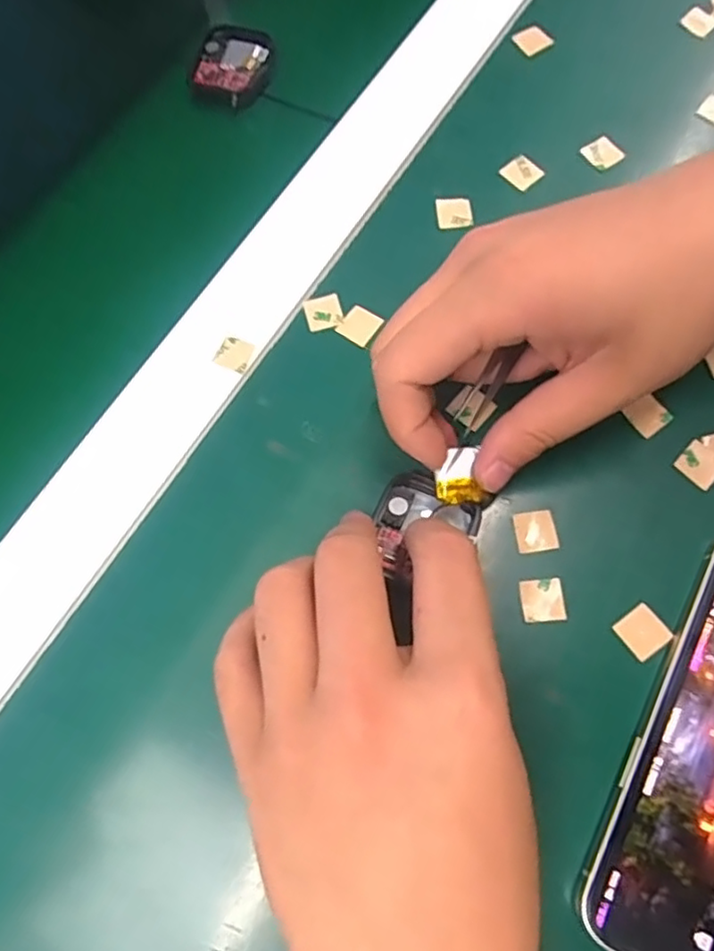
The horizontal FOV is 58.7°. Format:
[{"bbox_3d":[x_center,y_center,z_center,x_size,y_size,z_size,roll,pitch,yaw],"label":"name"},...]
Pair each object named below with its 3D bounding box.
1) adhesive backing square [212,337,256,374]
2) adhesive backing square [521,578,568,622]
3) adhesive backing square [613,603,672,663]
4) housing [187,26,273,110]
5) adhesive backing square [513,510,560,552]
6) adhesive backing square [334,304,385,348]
[{"bbox_3d":[-0.051,-0.051,0.266,0.014,0.004,0.014,20,73,8],"label":"adhesive backing square"},{"bbox_3d":[0.068,0.045,0.232,0.015,0.004,0.015,-7,72,1],"label":"adhesive backing square"},{"bbox_3d":[0.103,0.056,0.228,0.015,0.004,0.016,-38,72,-5],"label":"adhesive backing square"},{"bbox_3d":[-0.063,-0.206,0.321,0.039,0.010,0.042,10,72,5],"label":"housing"},{"bbox_3d":[0.068,0.021,0.240,0.015,0.004,0.015,-9,73,-1],"label":"adhesive backing square"},{"bbox_3d":[0.001,-0.064,0.270,0.016,0.004,0.015,30,81,12],"label":"adhesive backing square"}]

